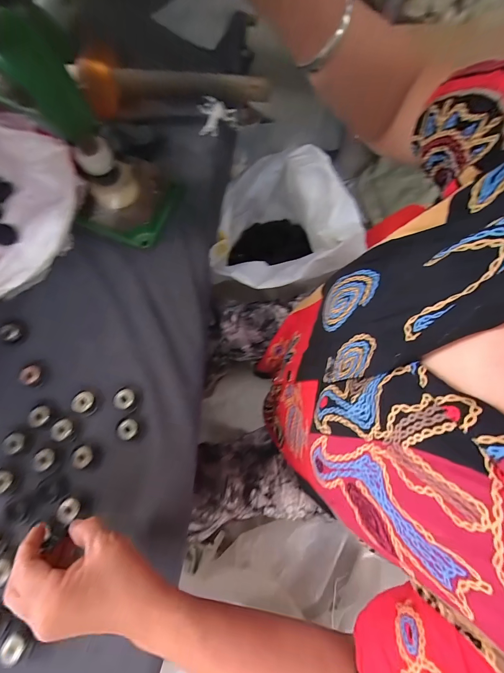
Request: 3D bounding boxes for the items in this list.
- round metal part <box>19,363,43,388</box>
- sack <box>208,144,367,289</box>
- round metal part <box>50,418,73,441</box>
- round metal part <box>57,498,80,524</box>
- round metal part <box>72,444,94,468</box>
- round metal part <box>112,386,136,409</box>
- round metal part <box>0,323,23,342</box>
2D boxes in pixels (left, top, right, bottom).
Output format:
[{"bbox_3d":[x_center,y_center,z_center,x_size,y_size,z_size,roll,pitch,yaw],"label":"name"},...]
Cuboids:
[{"bbox_3d":[-0.278,0.049,0.371,0.022,0.012,0.027,5,75,1],"label":"round metal part"},{"bbox_3d":[0.068,-0.199,0.603,0.281,0.224,0.289,-5,76,-2],"label":"sack"},{"bbox_3d":[-0.230,0.112,0.355,0.025,0.006,0.022,-31,78,-8],"label":"round metal part"},{"bbox_3d":[-0.208,0.198,0.334,0.020,0.008,0.024,27,77,6],"label":"round metal part"},{"bbox_3d":[-0.203,0.143,0.351,0.020,0.009,0.025,-25,77,-7],"label":"round metal part"},{"bbox_3d":[-0.159,0.076,0.363,0.025,0.007,0.025,0,75,-1],"label":"round metal part"},{"bbox_3d":[-0.314,-0.005,0.382,0.020,0.015,0.023,19,76,4],"label":"round metal part"}]

